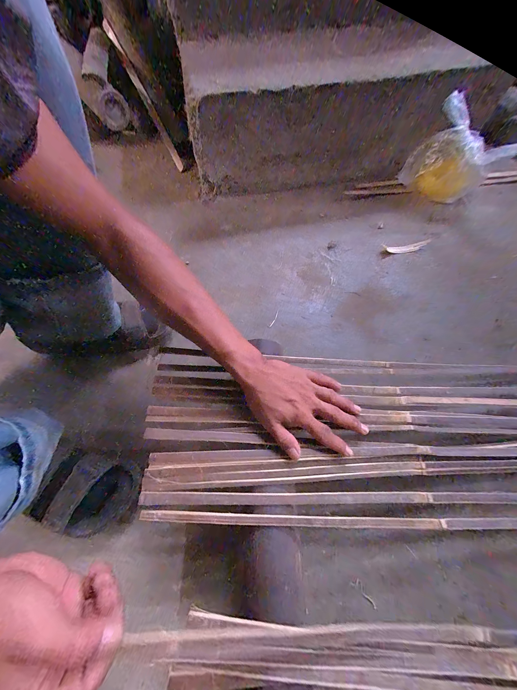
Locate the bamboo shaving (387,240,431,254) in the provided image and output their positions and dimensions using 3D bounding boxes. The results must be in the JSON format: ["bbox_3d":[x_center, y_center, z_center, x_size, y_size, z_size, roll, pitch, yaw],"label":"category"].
[{"bbox_3d":[0.351,-0.225,0.540,0.100,0.011,0.022,-8,64,0],"label":"bamboo shaving"}]

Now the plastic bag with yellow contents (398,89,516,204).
[{"bbox_3d":[0.474,-0.445,0.547,0.207,0.161,0.110,28,69,16],"label":"plastic bag with yellow contents"}]

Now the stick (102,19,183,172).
[{"bbox_3d":[-0.324,-0.707,0.675,0.018,0.026,0.391,-31,102,-11],"label":"stick"}]

